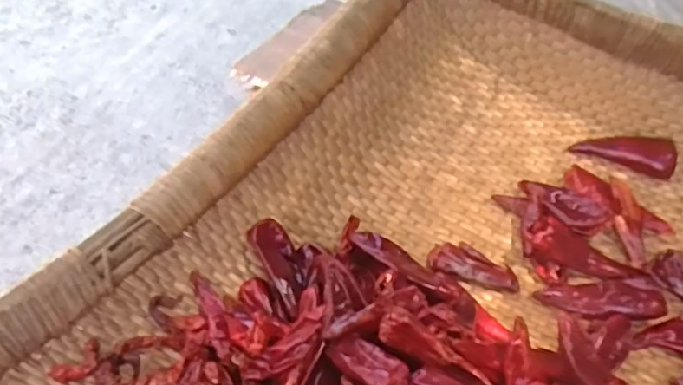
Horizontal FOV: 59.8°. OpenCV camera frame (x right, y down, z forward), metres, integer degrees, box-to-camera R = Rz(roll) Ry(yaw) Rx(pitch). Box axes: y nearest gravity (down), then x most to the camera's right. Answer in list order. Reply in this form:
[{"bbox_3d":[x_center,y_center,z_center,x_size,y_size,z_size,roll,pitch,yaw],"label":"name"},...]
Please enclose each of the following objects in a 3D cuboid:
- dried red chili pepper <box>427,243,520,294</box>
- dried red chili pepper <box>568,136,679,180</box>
[{"bbox_3d":[0.111,0.062,0.497,0.075,0.017,0.032,22,48,14],"label":"dried red chili pepper"},{"bbox_3d":[0.268,-0.042,0.560,0.087,0.024,0.034,21,48,14],"label":"dried red chili pepper"}]

